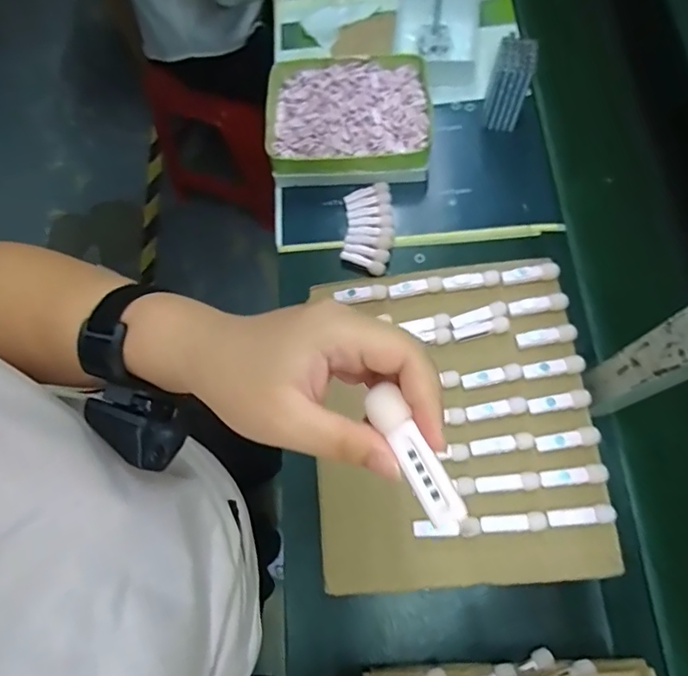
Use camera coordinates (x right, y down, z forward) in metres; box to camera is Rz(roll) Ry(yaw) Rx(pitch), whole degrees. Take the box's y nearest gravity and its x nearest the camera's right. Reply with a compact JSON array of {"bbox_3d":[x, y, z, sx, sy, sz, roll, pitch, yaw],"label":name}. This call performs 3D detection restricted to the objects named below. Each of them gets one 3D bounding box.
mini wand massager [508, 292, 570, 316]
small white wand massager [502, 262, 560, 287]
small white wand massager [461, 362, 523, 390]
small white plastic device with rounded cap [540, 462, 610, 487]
[{"bbox_3d":[0.221,-0.039,0.583,0.066,0.011,0.018,-9,71,-1],"label":"mini wand massager"},{"bbox_3d":[0.217,-0.074,0.596,0.063,0.015,0.017,-8,71,-1],"label":"small white wand massager"},{"bbox_3d":[0.163,0.042,0.565,0.065,0.011,0.018,-12,71,-2],"label":"small white wand massager"},{"bbox_3d":[0.235,0.141,0.522,0.063,0.012,0.019,-9,71,-1],"label":"small white plastic device with rounded cap"}]

